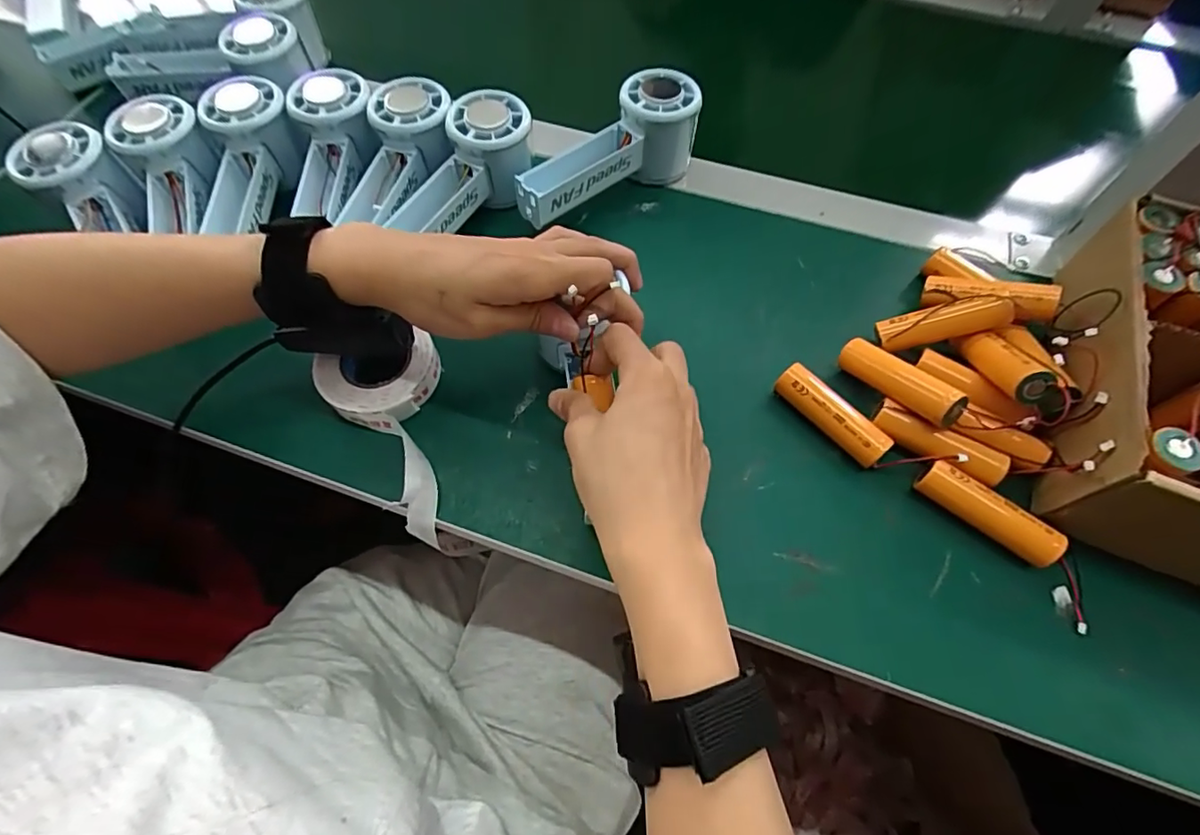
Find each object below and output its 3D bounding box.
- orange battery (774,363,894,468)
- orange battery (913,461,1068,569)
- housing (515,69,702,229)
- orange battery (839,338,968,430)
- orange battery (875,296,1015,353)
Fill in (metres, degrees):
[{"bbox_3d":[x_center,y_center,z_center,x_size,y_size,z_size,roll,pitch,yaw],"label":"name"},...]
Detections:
[{"bbox_3d":[0.136,0.000,0.328,0.019,0.023,0.071,-37,68,-17],"label":"orange battery"},{"bbox_3d":[0.209,0.052,0.301,0.073,0.021,0.019,37,69,17],"label":"orange battery"},{"bbox_3d":[0.004,-0.192,0.408,0.149,0.067,0.049,-31,67,-14],"label":"housing"},{"bbox_3d":[0.174,-0.023,0.321,0.021,0.021,0.071,-34,52,-16],"label":"orange battery"},{"bbox_3d":[0.211,-0.058,0.342,0.072,0.016,0.020,-12,62,16],"label":"orange battery"}]

